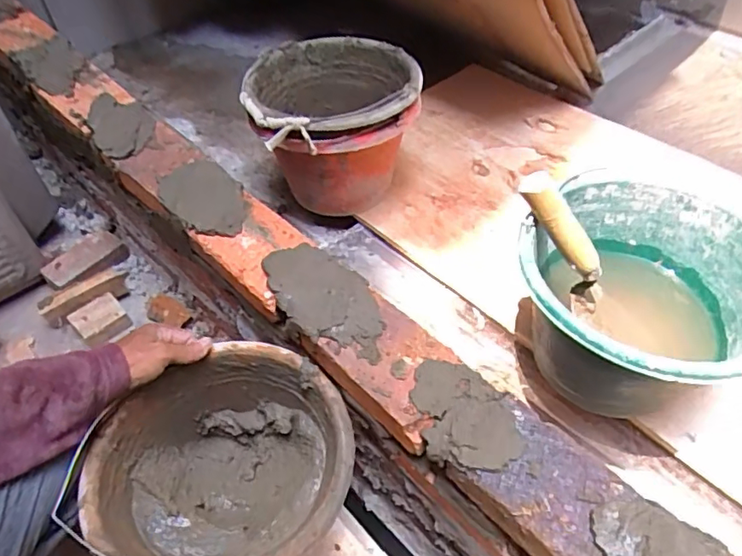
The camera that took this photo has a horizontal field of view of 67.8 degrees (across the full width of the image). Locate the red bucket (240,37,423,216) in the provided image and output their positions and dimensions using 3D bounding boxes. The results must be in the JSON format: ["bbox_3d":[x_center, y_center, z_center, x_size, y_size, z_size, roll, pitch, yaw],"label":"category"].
[{"bbox_3d":[-0.054,-0.206,0.829,0.229,0.218,0.230,0,51,0],"label":"red bucket"}]

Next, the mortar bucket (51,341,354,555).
[{"bbox_3d":[-0.150,0.205,0.589,0.253,0.151,0.223,-3,51,-3],"label":"mortar bucket"}]

